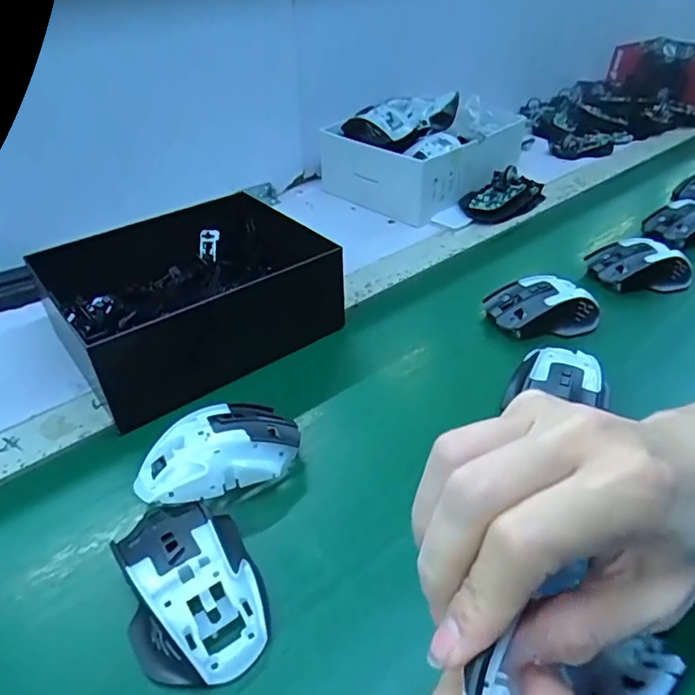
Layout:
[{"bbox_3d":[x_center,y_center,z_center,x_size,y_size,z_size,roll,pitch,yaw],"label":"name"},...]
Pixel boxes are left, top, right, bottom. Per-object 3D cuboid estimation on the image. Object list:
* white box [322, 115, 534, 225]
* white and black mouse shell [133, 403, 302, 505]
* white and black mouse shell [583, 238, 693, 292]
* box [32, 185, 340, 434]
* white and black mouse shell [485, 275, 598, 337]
[{"bbox_3d":[0.094,-0.268,0.779,0.200,0.091,0.195,-29,50,-30],"label":"white box"},{"bbox_3d":[-0.090,0.077,0.385,0.111,0.046,0.067,-19,41,-23],"label":"white and black mouse shell"},{"bbox_3d":[0.316,-0.089,0.589,0.109,0.039,0.060,-1,41,-3],"label":"white and black mouse shell"},{"bbox_3d":[-0.148,-0.054,0.516,0.226,0.090,0.195,-26,44,-30],"label":"box"},{"bbox_3d":[0.192,-0.039,0.533,0.109,0.046,0.062,-3,38,-4],"label":"white and black mouse shell"}]

